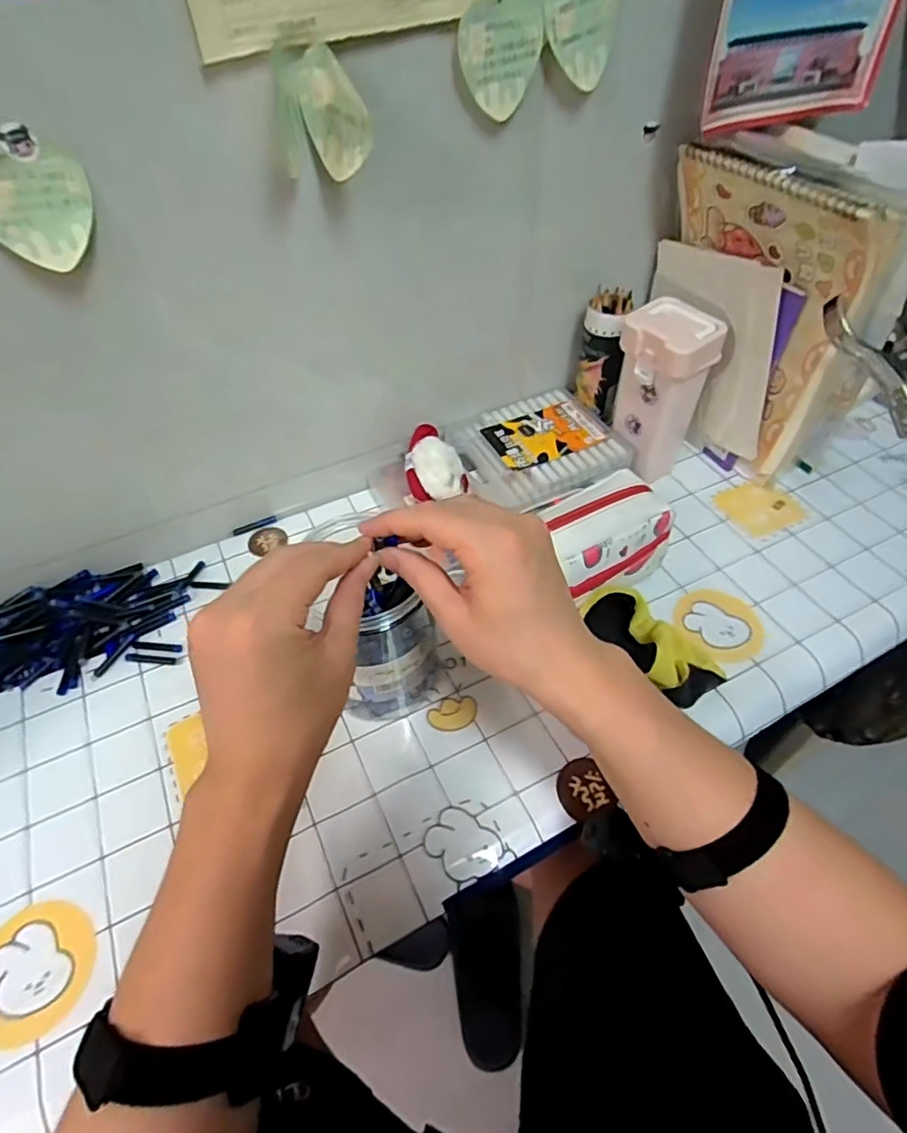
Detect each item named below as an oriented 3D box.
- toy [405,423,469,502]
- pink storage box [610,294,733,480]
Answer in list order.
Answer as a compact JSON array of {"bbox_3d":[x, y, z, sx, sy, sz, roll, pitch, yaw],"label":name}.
[{"bbox_3d":[-0.023,-0.113,0.613,0.057,0.038,0.098,-13,49,-6],"label":"toy"},{"bbox_3d":[0.210,-0.177,0.618,0.067,0.165,0.084,-31,56,-23],"label":"pink storage box"}]

